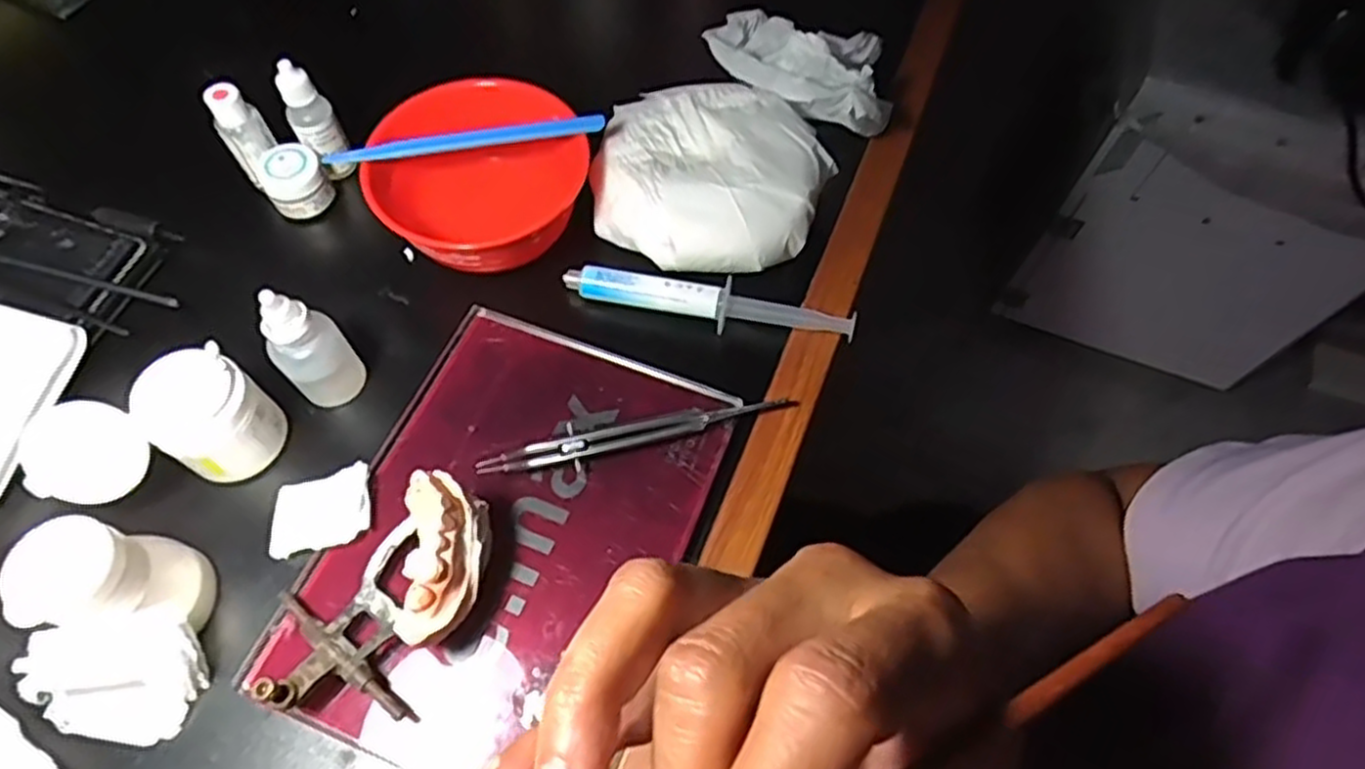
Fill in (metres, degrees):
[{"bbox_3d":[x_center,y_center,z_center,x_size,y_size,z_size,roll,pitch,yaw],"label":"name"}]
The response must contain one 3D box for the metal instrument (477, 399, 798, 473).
[{"bbox_3d":[-0.018,0.021,0.356,0.147,0.017,0.015,-11,63,-8],"label":"metal instrument"}]

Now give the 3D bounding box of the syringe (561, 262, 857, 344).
[{"bbox_3d":[0.013,-0.043,0.393,0.147,0.011,0.021,15,63,6],"label":"syringe"}]

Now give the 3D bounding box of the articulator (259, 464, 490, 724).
[{"bbox_3d":[-0.115,0.089,0.302,0.097,0.054,0.069,-29,67,-16],"label":"articulator"}]

